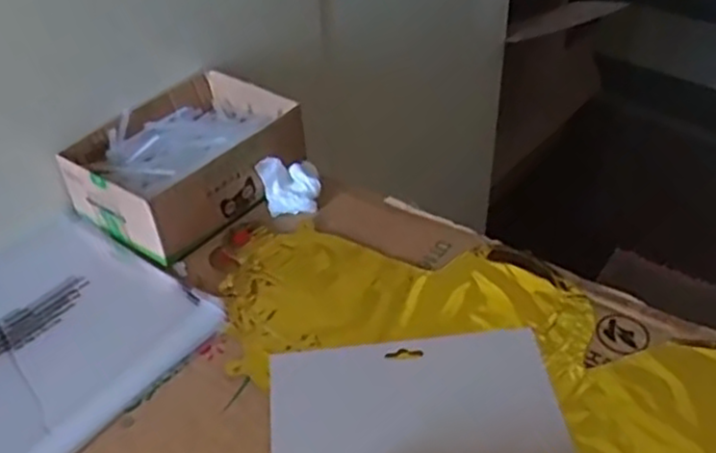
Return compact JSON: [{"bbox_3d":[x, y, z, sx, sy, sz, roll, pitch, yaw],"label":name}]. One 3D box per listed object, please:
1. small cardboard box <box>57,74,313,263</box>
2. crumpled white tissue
[{"bbox_3d":[-0.153,-0.063,0.673,0.142,0.061,0.192,30,50,31],"label":"small cardboard box"},{"bbox_3d":[-0.060,-0.042,0.666,0.053,0.034,0.052,-12,42,-12],"label":"crumpled white tissue"}]

